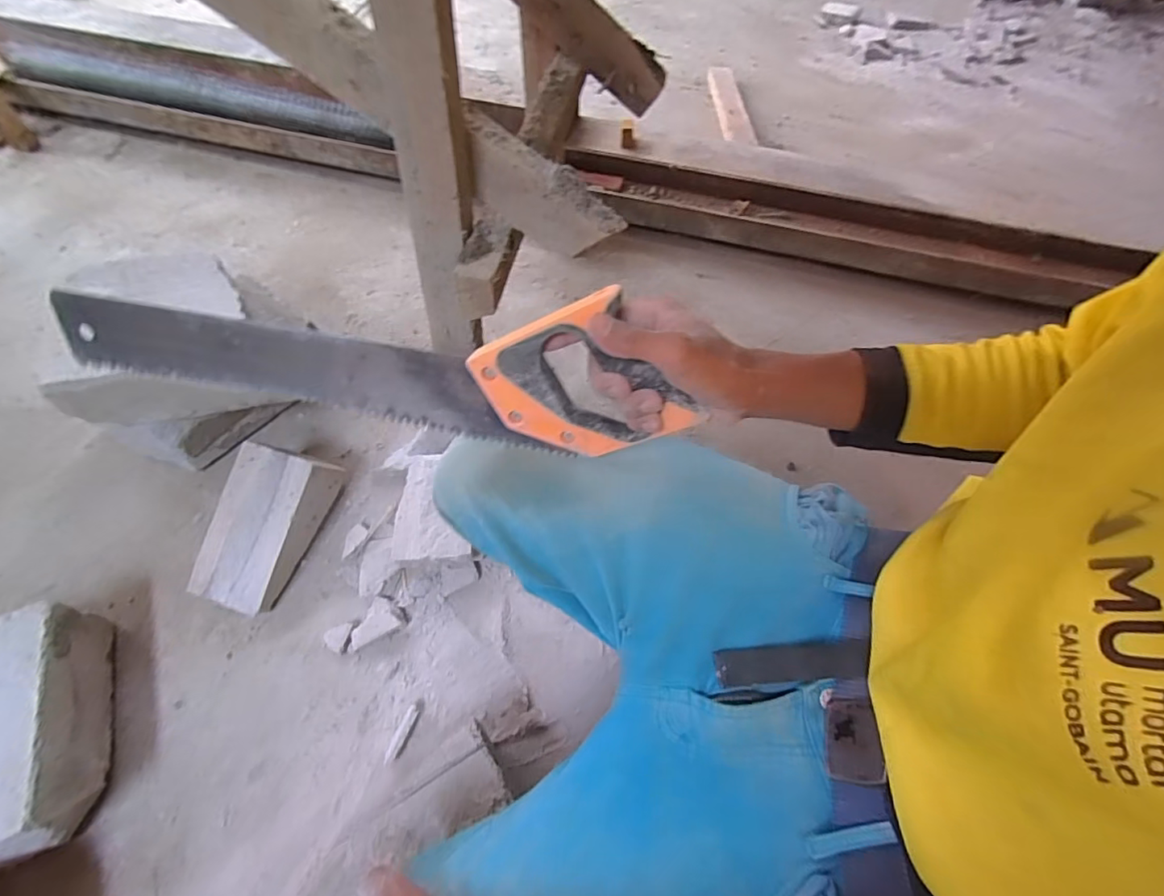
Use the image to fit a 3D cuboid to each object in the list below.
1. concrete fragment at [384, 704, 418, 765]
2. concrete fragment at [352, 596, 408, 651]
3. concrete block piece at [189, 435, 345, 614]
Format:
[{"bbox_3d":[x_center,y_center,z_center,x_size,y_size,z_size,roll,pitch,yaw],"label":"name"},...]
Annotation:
[{"bbox_3d":[-0.207,0.328,0.614,0.014,0.005,0.061,19,63,8],"label":"concrete fragment"},{"bbox_3d":[-0.263,0.220,0.675,0.066,0.016,0.048,-32,67,-18],"label":"concrete fragment"},{"bbox_3d":[-0.414,0.098,0.689,0.112,0.105,0.201,15,62,6],"label":"concrete block piece"}]

